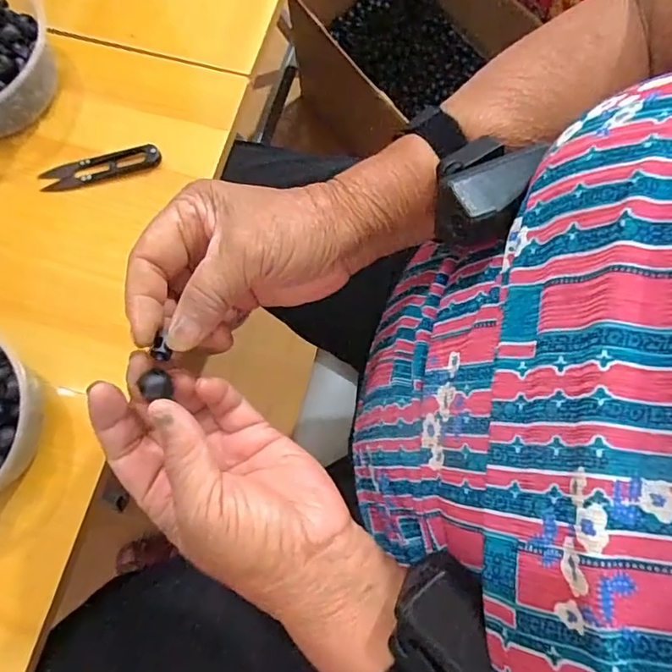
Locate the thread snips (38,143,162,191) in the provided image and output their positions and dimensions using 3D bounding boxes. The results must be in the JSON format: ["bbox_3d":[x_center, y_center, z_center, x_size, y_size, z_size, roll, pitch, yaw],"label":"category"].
[{"bbox_3d":[-0.198,-0.142,0.425,0.101,0.008,0.022,-14,71,-2],"label":"thread snips"}]

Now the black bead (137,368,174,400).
[{"bbox_3d":[-0.089,0.024,0.248,0.016,0.009,0.014,39,77,14],"label":"black bead"}]

